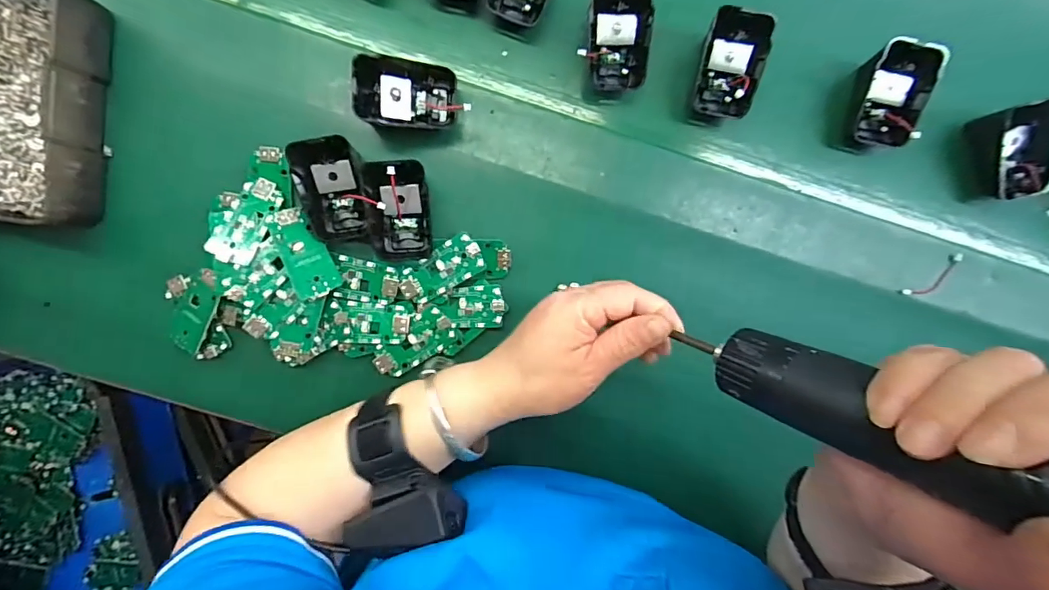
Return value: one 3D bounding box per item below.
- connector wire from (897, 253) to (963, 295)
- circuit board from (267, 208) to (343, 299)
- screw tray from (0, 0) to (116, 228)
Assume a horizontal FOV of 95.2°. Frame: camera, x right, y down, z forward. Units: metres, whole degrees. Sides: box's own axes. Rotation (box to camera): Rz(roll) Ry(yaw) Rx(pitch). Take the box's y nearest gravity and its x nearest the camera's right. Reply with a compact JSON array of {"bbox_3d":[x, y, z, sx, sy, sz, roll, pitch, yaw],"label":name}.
[{"bbox_3d":[0.315,-0.012,0.367,0.054,0.009,0.017,-37,91,3],"label":"connector wire"},{"bbox_3d":[-0.158,-0.030,0.345,0.031,0.006,0.065,-21,96,-16],"label":"circuit board"},{"bbox_3d":[-0.359,-0.133,0.326,0.119,0.042,0.160,7,93,1],"label":"screw tray"}]

